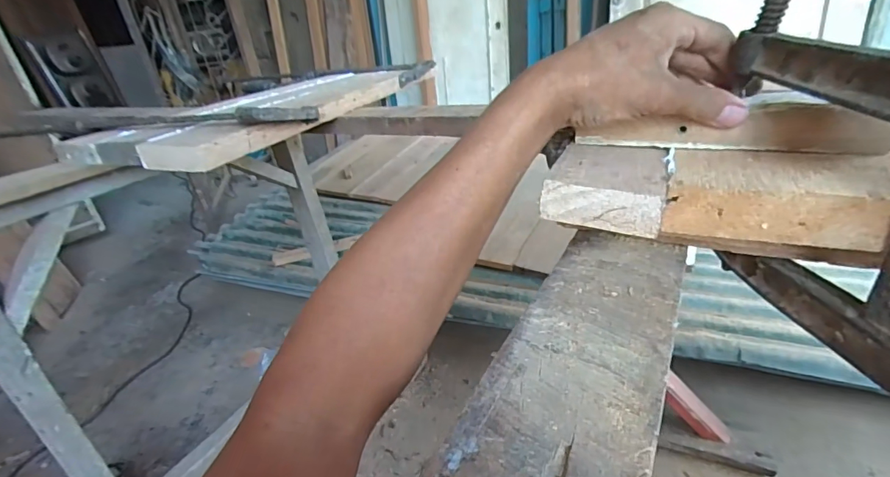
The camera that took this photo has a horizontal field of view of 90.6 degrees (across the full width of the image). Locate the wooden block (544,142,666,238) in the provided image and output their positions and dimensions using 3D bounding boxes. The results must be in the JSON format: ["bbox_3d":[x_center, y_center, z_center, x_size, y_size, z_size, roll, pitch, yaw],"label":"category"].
[{"bbox_3d":[0.117,-0.041,0.316,0.073,0.031,0.093,6,30,24],"label":"wooden block"}]

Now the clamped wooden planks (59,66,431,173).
[{"bbox_3d":[-0.261,-0.264,0.846,0.206,0.040,0.747,9,29,18],"label":"clamped wooden planks"}]

